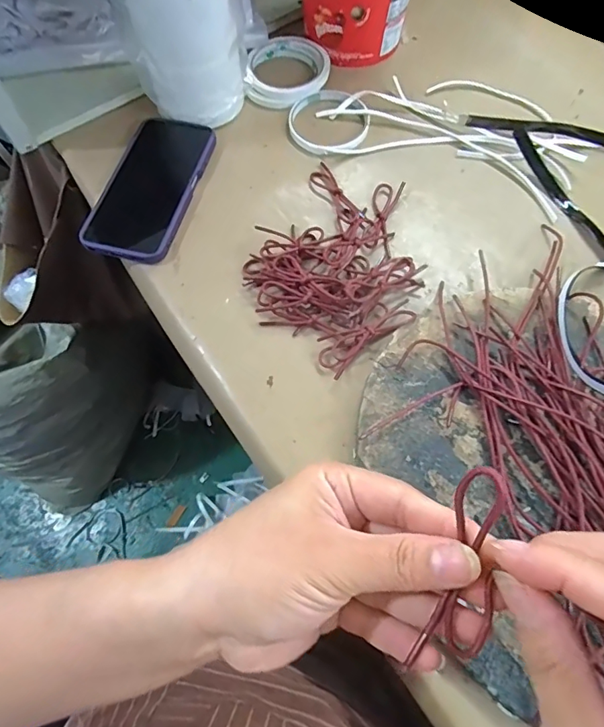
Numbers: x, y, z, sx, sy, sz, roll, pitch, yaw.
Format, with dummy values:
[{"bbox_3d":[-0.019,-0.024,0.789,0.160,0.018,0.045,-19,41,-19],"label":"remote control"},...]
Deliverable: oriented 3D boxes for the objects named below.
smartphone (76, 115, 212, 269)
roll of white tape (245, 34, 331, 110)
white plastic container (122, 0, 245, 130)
[{"bbox_3d":[-0.142,-0.168,0.446,0.079,0.015,0.162,13,68,8],"label":"smartphone"},{"bbox_3d":[-0.014,-0.309,0.494,0.084,0.020,0.099,1,67,1],"label":"roll of white tape"},{"bbox_3d":[-0.103,-0.292,0.422,0.076,0.149,0.082,39,74,17],"label":"white plastic container"}]

